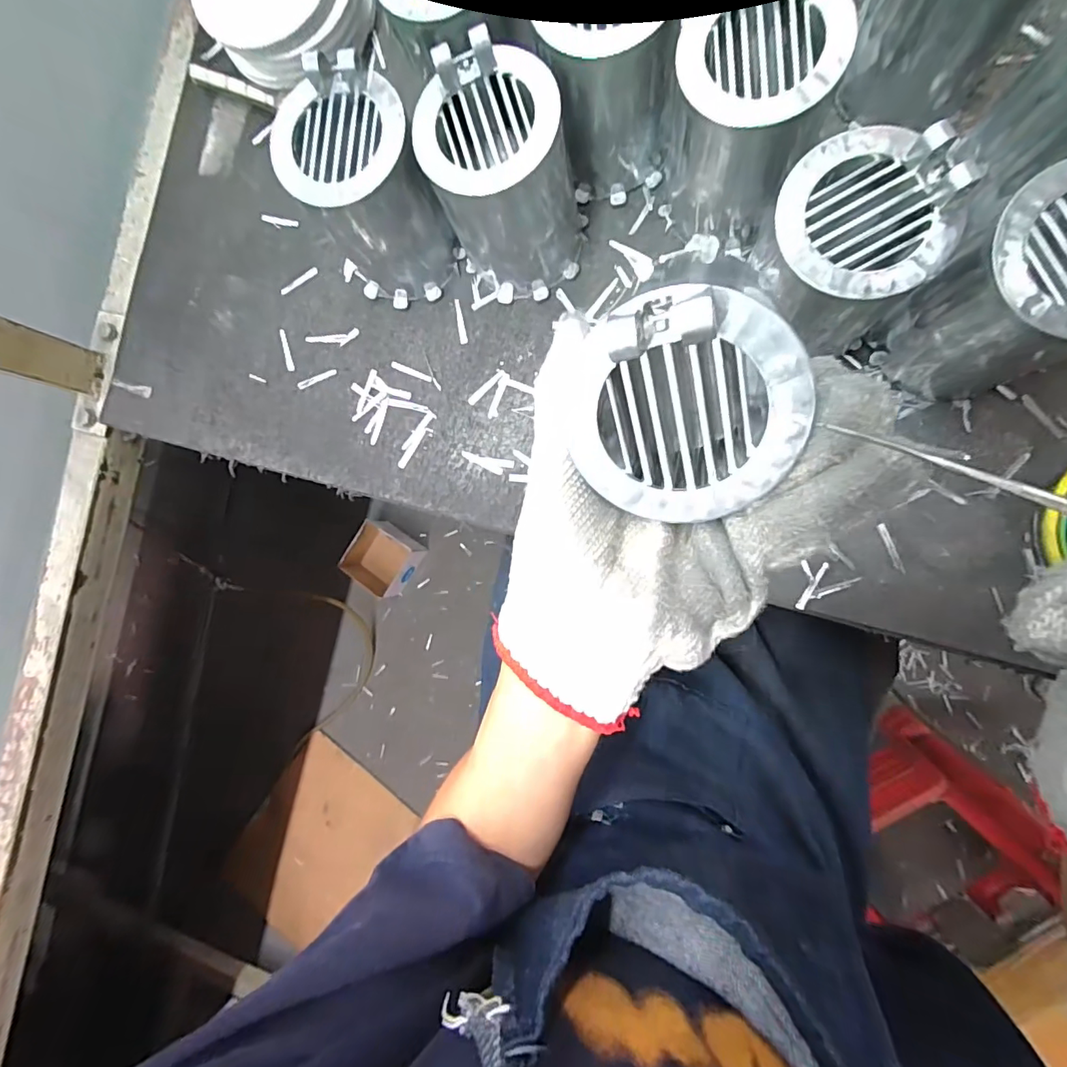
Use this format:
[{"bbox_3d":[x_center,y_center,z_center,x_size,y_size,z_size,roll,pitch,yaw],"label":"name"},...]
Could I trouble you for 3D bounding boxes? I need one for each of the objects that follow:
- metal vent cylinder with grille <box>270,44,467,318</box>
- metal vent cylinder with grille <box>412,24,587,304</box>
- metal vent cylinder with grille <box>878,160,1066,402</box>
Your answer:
[{"bbox_3d":[-0.113,-0.234,0.357,0.086,0.120,0.088,0,89,10],"label":"metal vent cylinder with grille"},{"bbox_3d":[-0.016,-0.231,0.343,0.091,0.116,0.091,-28,85,8],"label":"metal vent cylinder with grille"},{"bbox_3d":[0.270,-0.132,0.289,0.089,0.121,0.084,-23,86,9],"label":"metal vent cylinder with grille"}]

